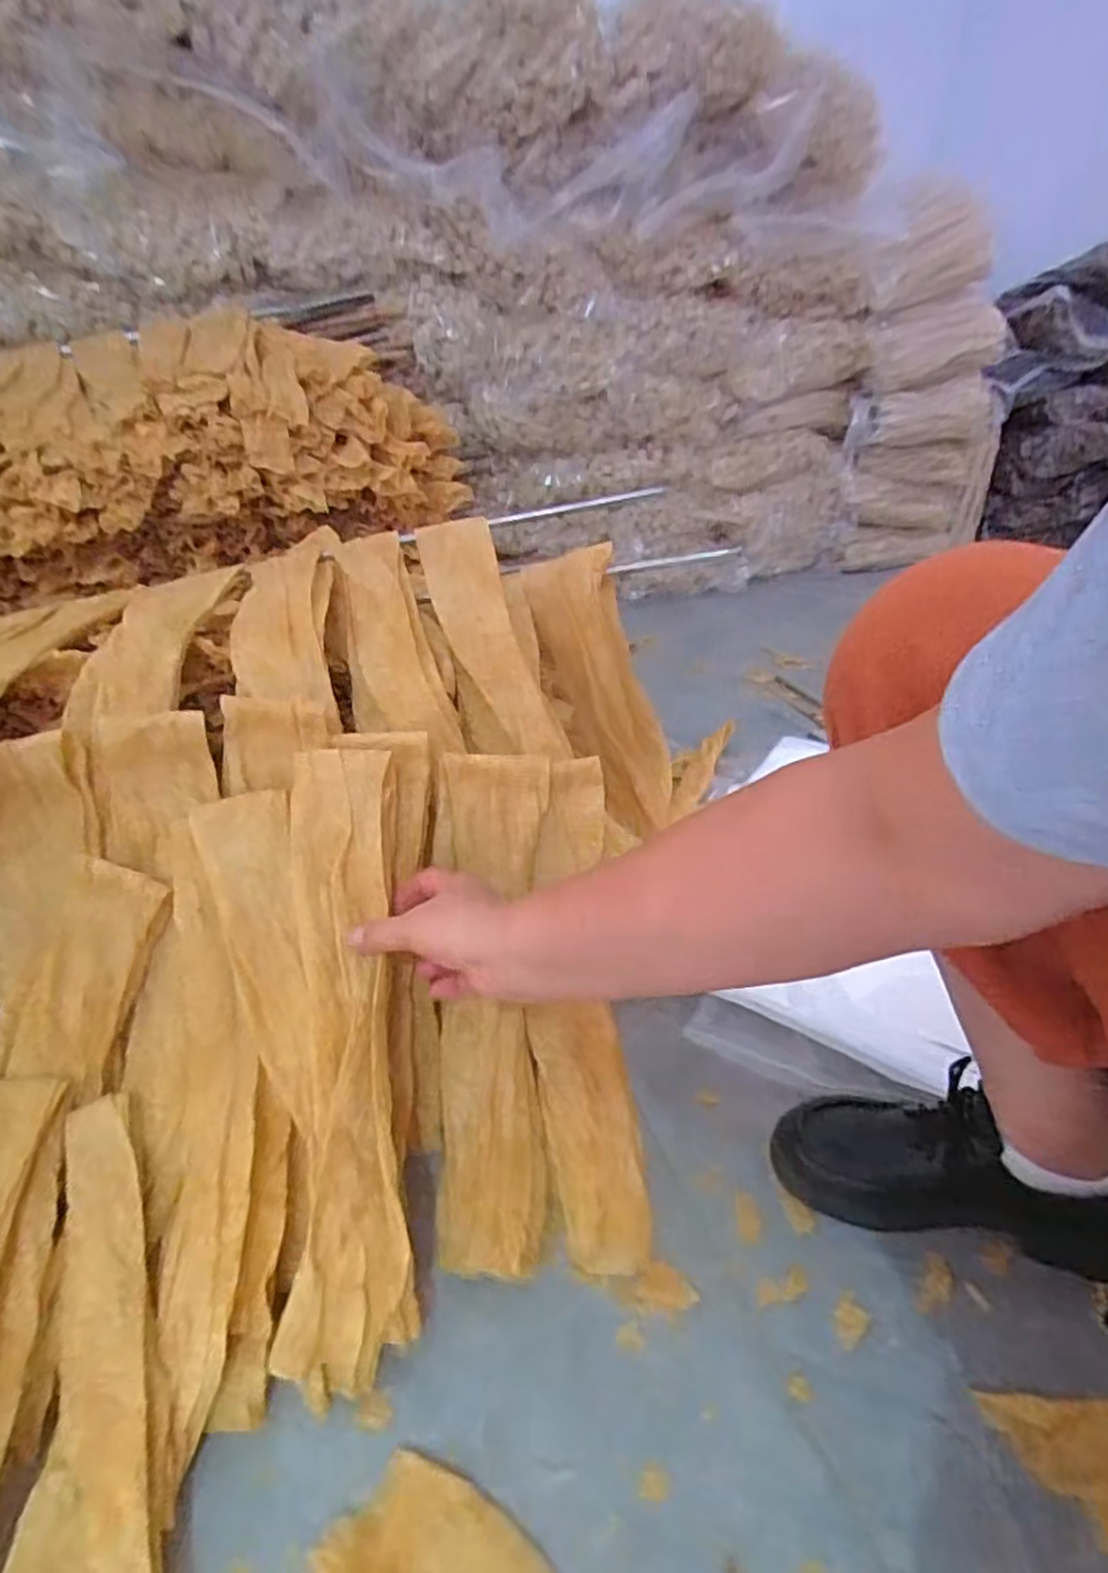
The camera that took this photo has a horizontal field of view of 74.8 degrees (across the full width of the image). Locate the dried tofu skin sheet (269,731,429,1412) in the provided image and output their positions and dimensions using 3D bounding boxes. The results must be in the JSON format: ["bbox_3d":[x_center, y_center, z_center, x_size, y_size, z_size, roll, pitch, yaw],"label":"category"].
[{"bbox_3d":[-0.132,0.152,0.475,0.089,0.025,0.391,6,72,-23],"label":"dried tofu skin sheet"}]

